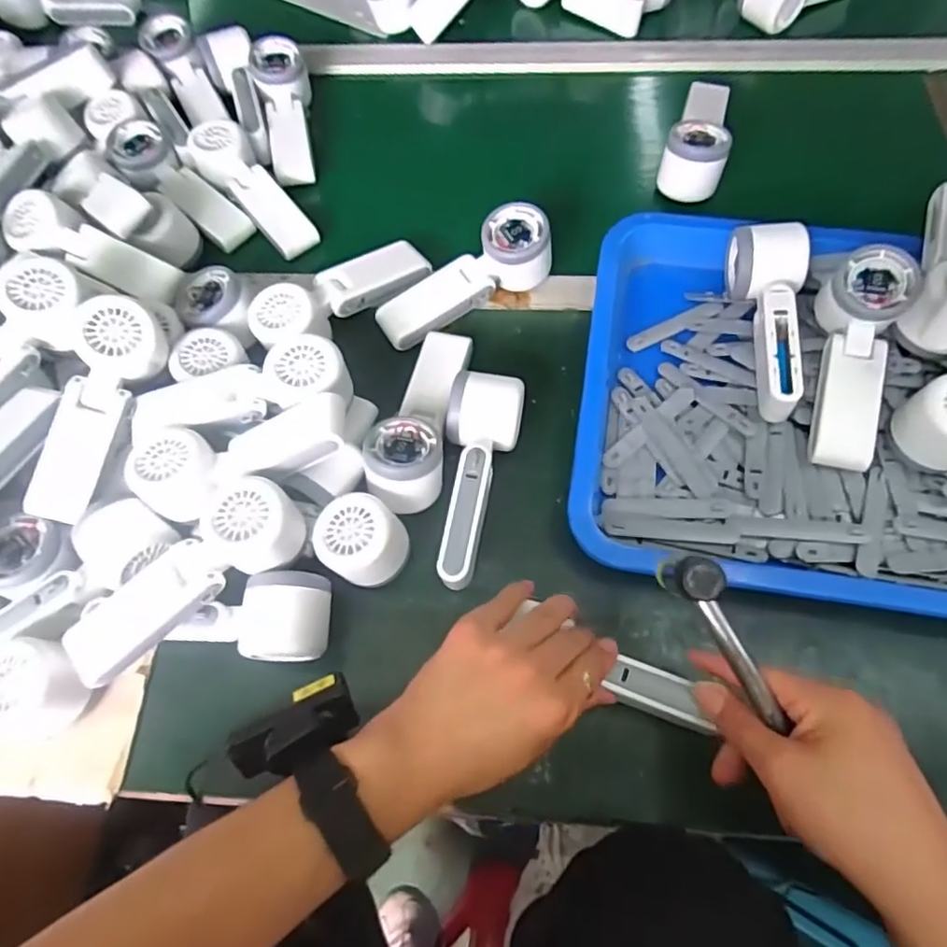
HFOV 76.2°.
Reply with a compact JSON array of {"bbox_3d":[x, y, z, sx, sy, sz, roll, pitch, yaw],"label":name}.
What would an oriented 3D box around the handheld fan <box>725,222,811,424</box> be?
[{"bbox_3d":[0.233,-0.123,0.481,0.054,0.061,0.159,7,66,6],"label":"handheld fan"}]

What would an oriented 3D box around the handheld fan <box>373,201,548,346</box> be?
[{"bbox_3d":[-0.009,-0.169,0.521,0.158,0.050,0.052,-33,68,-12],"label":"handheld fan"}]

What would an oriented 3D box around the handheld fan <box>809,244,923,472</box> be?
[{"bbox_3d":[0.287,-0.085,0.458,0.055,0.045,0.165,12,84,8],"label":"handheld fan"}]

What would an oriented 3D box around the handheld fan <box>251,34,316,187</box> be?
[{"bbox_3d":[-0.197,-0.379,0.639,0.049,0.036,0.175,-9,78,-1],"label":"handheld fan"}]

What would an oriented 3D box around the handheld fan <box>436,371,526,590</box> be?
[{"bbox_3d":[0.002,0.006,0.451,0.053,0.056,0.155,7,66,6],"label":"handheld fan"}]

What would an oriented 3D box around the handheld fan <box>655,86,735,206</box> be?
[{"bbox_3d":[0.224,-0.344,0.593,0.056,0.041,0.163,14,67,9],"label":"handheld fan"}]

